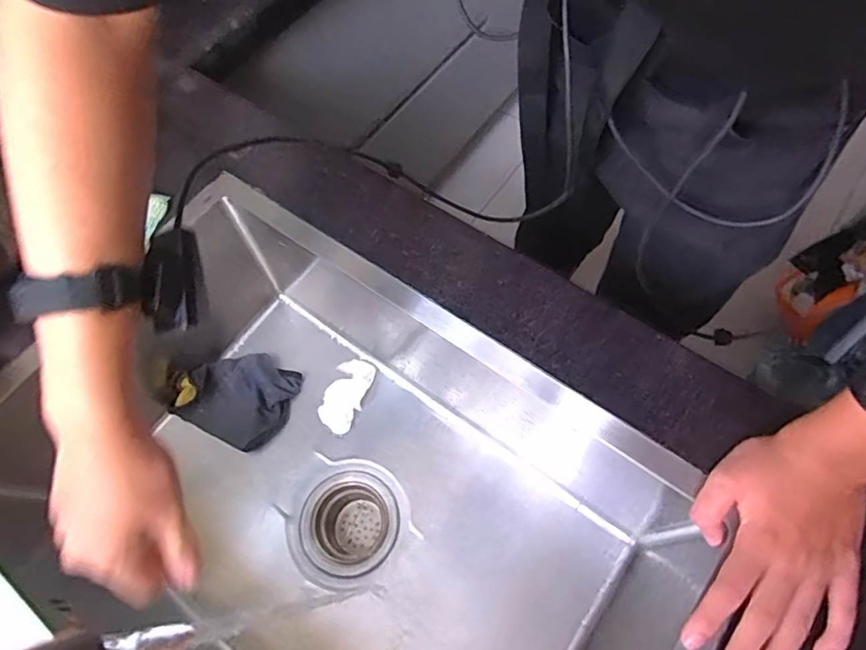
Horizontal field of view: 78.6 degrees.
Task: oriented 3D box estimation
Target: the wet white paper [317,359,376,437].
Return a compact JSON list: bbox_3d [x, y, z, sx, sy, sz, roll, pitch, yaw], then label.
[{"bbox_3d":[-0.106,0.084,0.644,0.047,0.011,0.088,19,67,11],"label":"wet white paper"}]

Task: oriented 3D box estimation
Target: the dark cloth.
[{"bbox_3d":[-0.234,0.085,0.640,0.122,0.031,0.107,22,68,13],"label":"dark cloth"}]

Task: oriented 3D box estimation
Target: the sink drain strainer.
[{"bbox_3d":[-0.093,0.231,0.614,0.108,0.057,0.106,-1,64,2],"label":"sink drain strainer"}]

